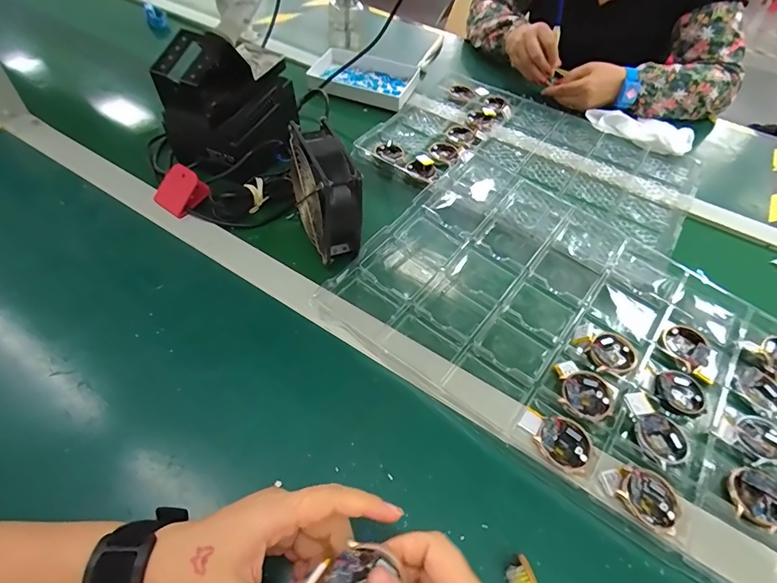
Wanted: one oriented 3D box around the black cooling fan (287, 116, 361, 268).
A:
[{"bbox_3d":[-0.072,-0.110,0.477,0.051,0.109,0.110,-19,54,-19],"label":"black cooling fan"}]

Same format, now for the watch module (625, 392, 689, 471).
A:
[{"bbox_3d":[0.235,0.118,0.378,0.041,0.015,0.062,-13,52,-15],"label":"watch module"}]

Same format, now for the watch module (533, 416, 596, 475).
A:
[{"bbox_3d":[0.150,0.127,0.364,0.042,0.010,0.046,-34,60,-28],"label":"watch module"}]

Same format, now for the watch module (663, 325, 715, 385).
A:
[{"bbox_3d":[0.302,0.059,0.434,0.049,0.006,0.052,24,52,15],"label":"watch module"}]

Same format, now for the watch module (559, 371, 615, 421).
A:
[{"bbox_3d":[0.182,0.095,0.394,0.045,0.005,0.047,31,55,21],"label":"watch module"}]

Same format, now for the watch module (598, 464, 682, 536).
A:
[{"bbox_3d":[0.200,0.157,0.341,0.059,0.013,0.042,36,56,23],"label":"watch module"}]

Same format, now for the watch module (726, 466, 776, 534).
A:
[{"bbox_3d":[0.300,0.168,0.352,0.048,0.007,0.045,-27,57,-24],"label":"watch module"}]

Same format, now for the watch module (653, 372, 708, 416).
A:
[{"bbox_3d":[0.273,0.097,0.408,0.051,0.013,0.043,-31,58,-26],"label":"watch module"}]

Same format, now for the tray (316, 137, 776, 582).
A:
[{"bbox_3d":[0.207,0.006,0.458,0.438,0.030,0.354,31,55,21],"label":"tray"}]

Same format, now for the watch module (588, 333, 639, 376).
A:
[{"bbox_3d":[0.223,0.061,0.427,0.049,0.005,0.041,-18,54,-19],"label":"watch module"}]

